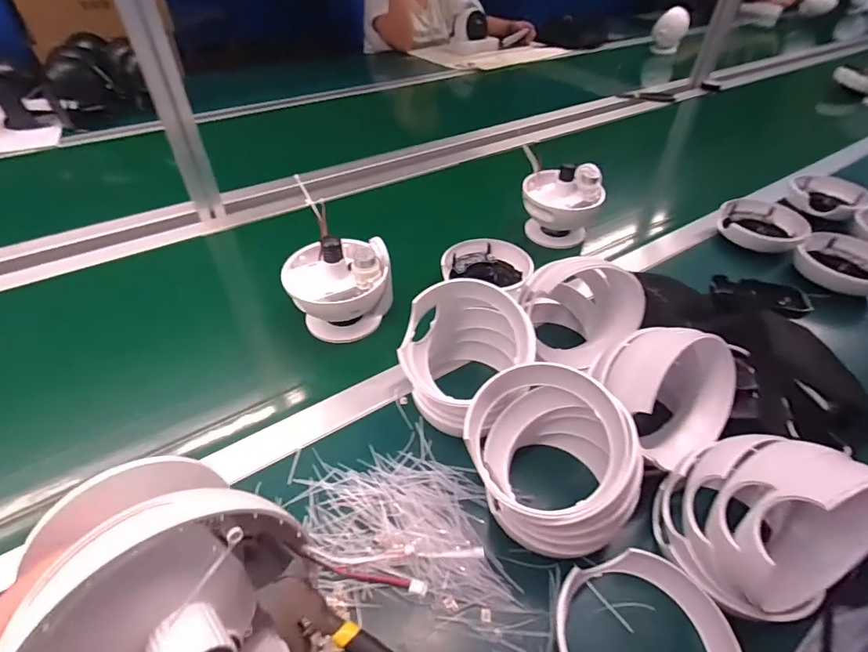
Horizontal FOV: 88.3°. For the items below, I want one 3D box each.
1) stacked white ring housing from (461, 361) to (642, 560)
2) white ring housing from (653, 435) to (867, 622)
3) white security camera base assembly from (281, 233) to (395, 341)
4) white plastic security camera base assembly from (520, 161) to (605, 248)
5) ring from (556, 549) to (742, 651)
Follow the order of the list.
[{"bbox_3d":[0.093,0.110,0.357,0.128,0.112,0.109,17,51,28],"label":"stacked white ring housing"},{"bbox_3d":[0.235,0.130,0.314,0.113,0.096,0.107,-15,46,-15],"label":"white ring housing"},{"bbox_3d":[-0.110,-0.046,0.531,0.116,0.120,0.095,-17,47,-17],"label":"white security camera base assembly"},{"bbox_3d":[0.191,-0.181,0.678,0.113,0.113,0.095,10,45,10],"label":"white plastic security camera base assembly"},{"bbox_3d":[0.142,0.213,0.301,0.117,0.023,0.108,0,44,0],"label":"ring"}]

